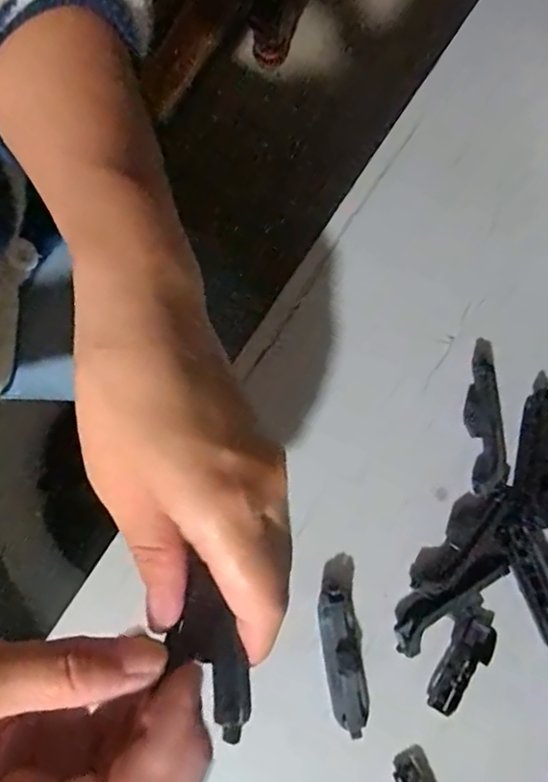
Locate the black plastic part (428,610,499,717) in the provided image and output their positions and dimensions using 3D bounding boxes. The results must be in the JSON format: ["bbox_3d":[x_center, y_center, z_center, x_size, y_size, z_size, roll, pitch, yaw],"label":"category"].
[{"bbox_3d":[0.099,0.141,0.303,0.023,0.007,0.055,24,81,-2],"label":"black plastic part"}]

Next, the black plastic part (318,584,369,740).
[{"bbox_3d":[0.035,0.137,0.294,0.018,0.018,0.073,-9,84,-7],"label":"black plastic part"}]

